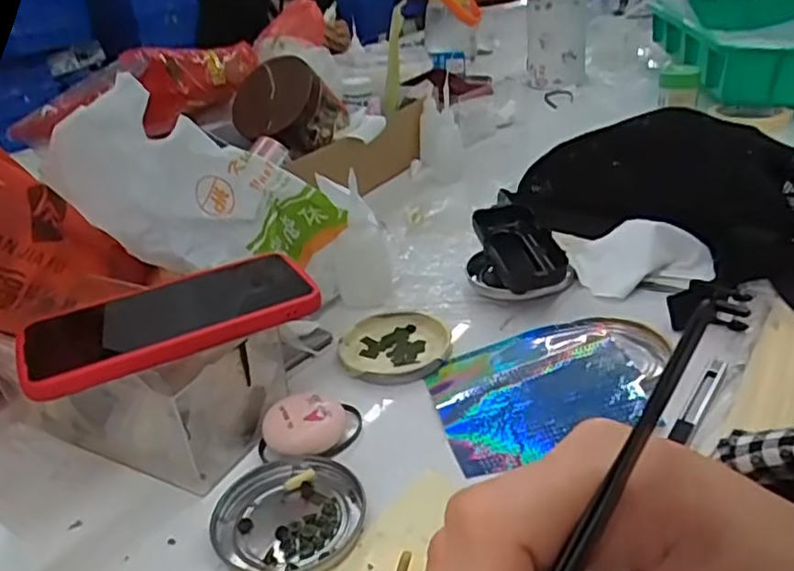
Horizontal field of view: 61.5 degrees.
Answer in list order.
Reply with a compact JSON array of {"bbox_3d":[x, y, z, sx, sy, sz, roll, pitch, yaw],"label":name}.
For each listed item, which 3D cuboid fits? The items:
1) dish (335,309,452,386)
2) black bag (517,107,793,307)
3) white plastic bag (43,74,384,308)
[{"bbox_3d":[-0.001,0.045,0.485,0.080,0.012,0.075,-4,29,2],"label":"dish"},{"bbox_3d":[0.250,-0.093,0.599,0.151,0.086,0.286,-21,31,-27],"label":"black bag"},{"bbox_3d":[-0.118,-0.048,0.499,0.268,0.119,0.055,19,21,-23],"label":"white plastic bag"}]

